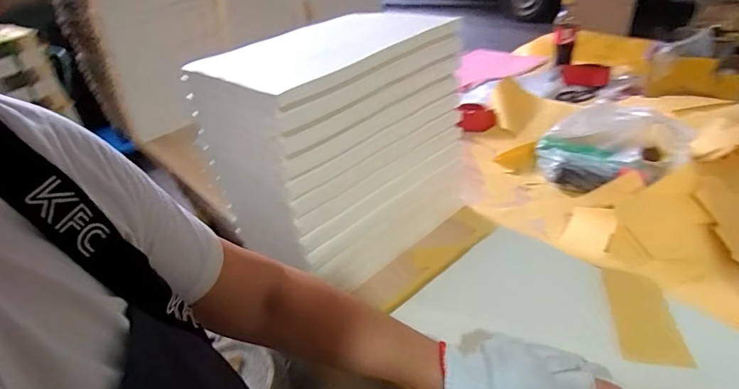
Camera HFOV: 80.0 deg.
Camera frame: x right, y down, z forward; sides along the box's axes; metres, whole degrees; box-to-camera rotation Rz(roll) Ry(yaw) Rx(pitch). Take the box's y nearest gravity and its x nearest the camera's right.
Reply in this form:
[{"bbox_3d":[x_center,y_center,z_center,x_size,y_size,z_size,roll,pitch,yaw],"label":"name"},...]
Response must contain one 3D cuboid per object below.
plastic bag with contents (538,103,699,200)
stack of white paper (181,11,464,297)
[{"bbox_3d":[0.469,-0.092,0.872,0.260,0.159,0.161,16,40,33],"label":"plastic bag with contents"},{"bbox_3d":[-0.053,-0.086,0.792,0.264,0.348,0.375,23,44,39],"label":"stack of white paper"}]

